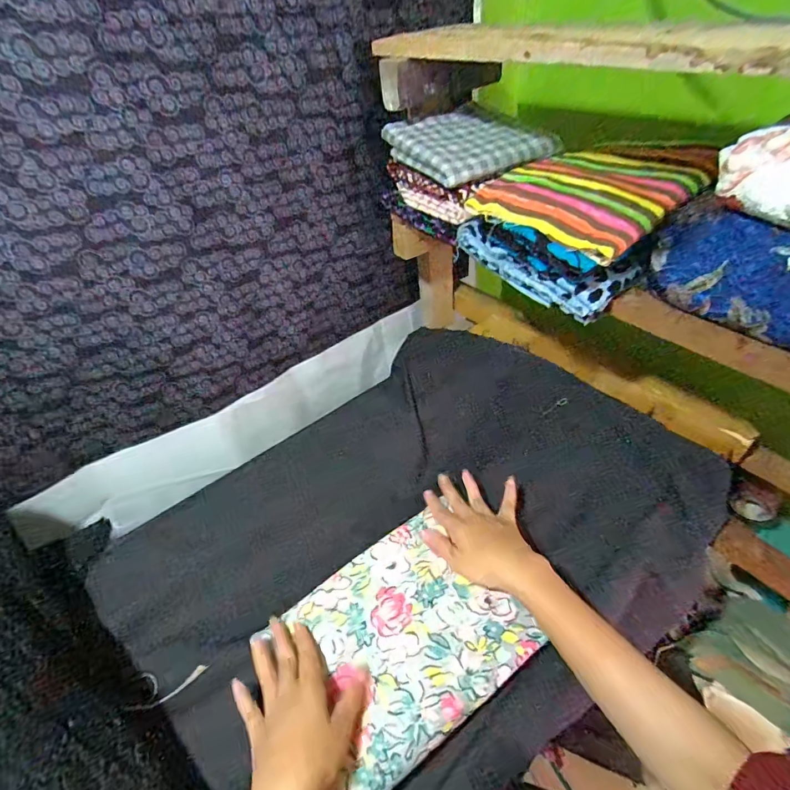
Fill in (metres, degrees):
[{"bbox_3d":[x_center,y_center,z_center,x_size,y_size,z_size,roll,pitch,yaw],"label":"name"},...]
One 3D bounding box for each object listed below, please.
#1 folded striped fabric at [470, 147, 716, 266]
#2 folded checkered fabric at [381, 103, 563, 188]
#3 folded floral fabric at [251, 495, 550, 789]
[{"bbox_3d":[0.235,-0.244,0.514,0.238,0.043,0.197,-32,49,-25],"label":"folded striped fabric"},{"bbox_3d":[0.106,-0.353,0.601,0.185,0.044,0.171,-28,48,-22],"label":"folded checkered fabric"},{"bbox_3d":[0.001,0.233,0.424,0.218,0.018,0.182,-28,48,-22],"label":"folded floral fabric"}]

